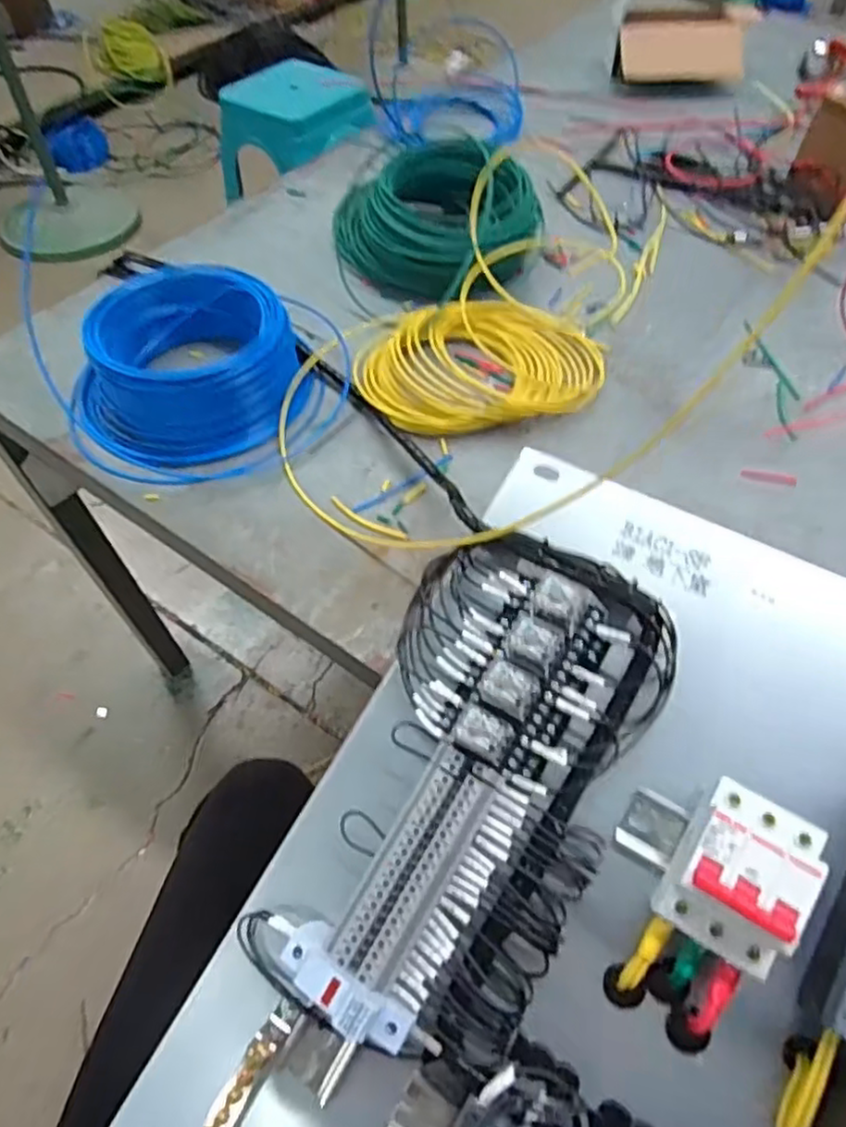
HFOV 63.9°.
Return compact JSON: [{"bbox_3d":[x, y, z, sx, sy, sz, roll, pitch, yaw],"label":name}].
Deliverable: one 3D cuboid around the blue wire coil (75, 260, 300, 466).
[{"bbox_3d":[-0.206,-0.185,0.612,0.168,0.070,0.190,12,56,8],"label":"blue wire coil"}]

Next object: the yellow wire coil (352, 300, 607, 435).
[{"bbox_3d":[0.056,-0.194,0.631,0.232,0.038,0.154,-17,57,-11],"label":"yellow wire coil"}]

